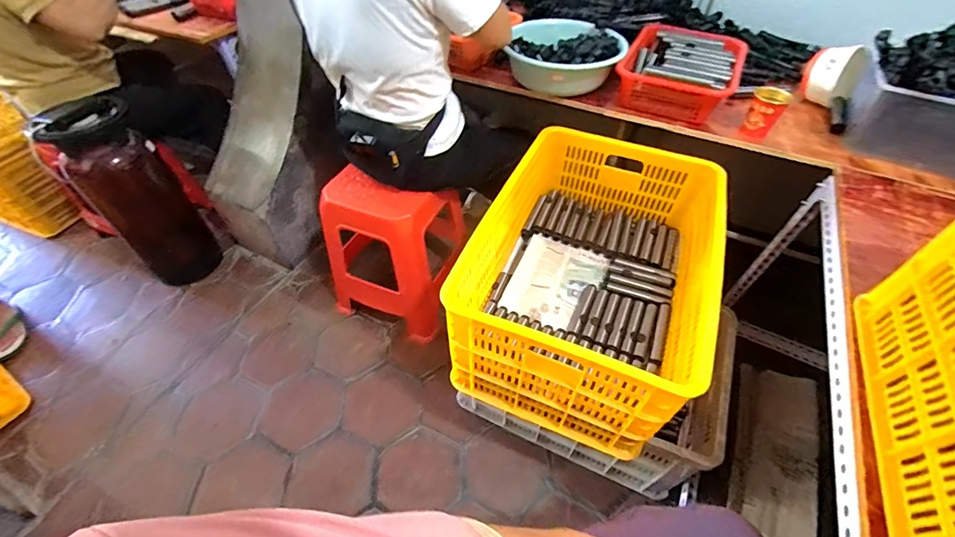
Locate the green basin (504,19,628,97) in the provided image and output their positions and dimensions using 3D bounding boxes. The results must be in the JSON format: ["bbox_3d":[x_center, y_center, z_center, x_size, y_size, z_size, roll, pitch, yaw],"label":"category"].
[{"bbox_3d":[0.227,-0.537,1.042,0.257,0.112,0.257,0,49,0],"label":"green basin"}]

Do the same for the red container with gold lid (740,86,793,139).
[{"bbox_3d":[0.613,-0.330,0.880,0.068,0.087,0.065,26,54,21],"label":"red container with gold lid"}]

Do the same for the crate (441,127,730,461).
[{"bbox_3d":[0.240,0.005,0.909,0.422,0.303,0.598,18,52,14],"label":"crate"}]

